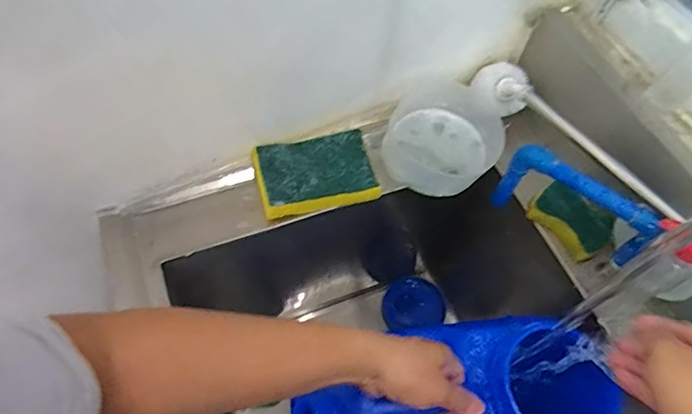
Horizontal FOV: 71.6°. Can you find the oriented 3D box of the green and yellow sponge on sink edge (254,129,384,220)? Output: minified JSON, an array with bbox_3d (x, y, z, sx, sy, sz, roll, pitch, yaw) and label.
[{"bbox_3d":[-0.039,-0.040,0.612,0.145,0.033,0.091,-13,61,-12],"label":"green and yellow sponge on sink edge"}]

